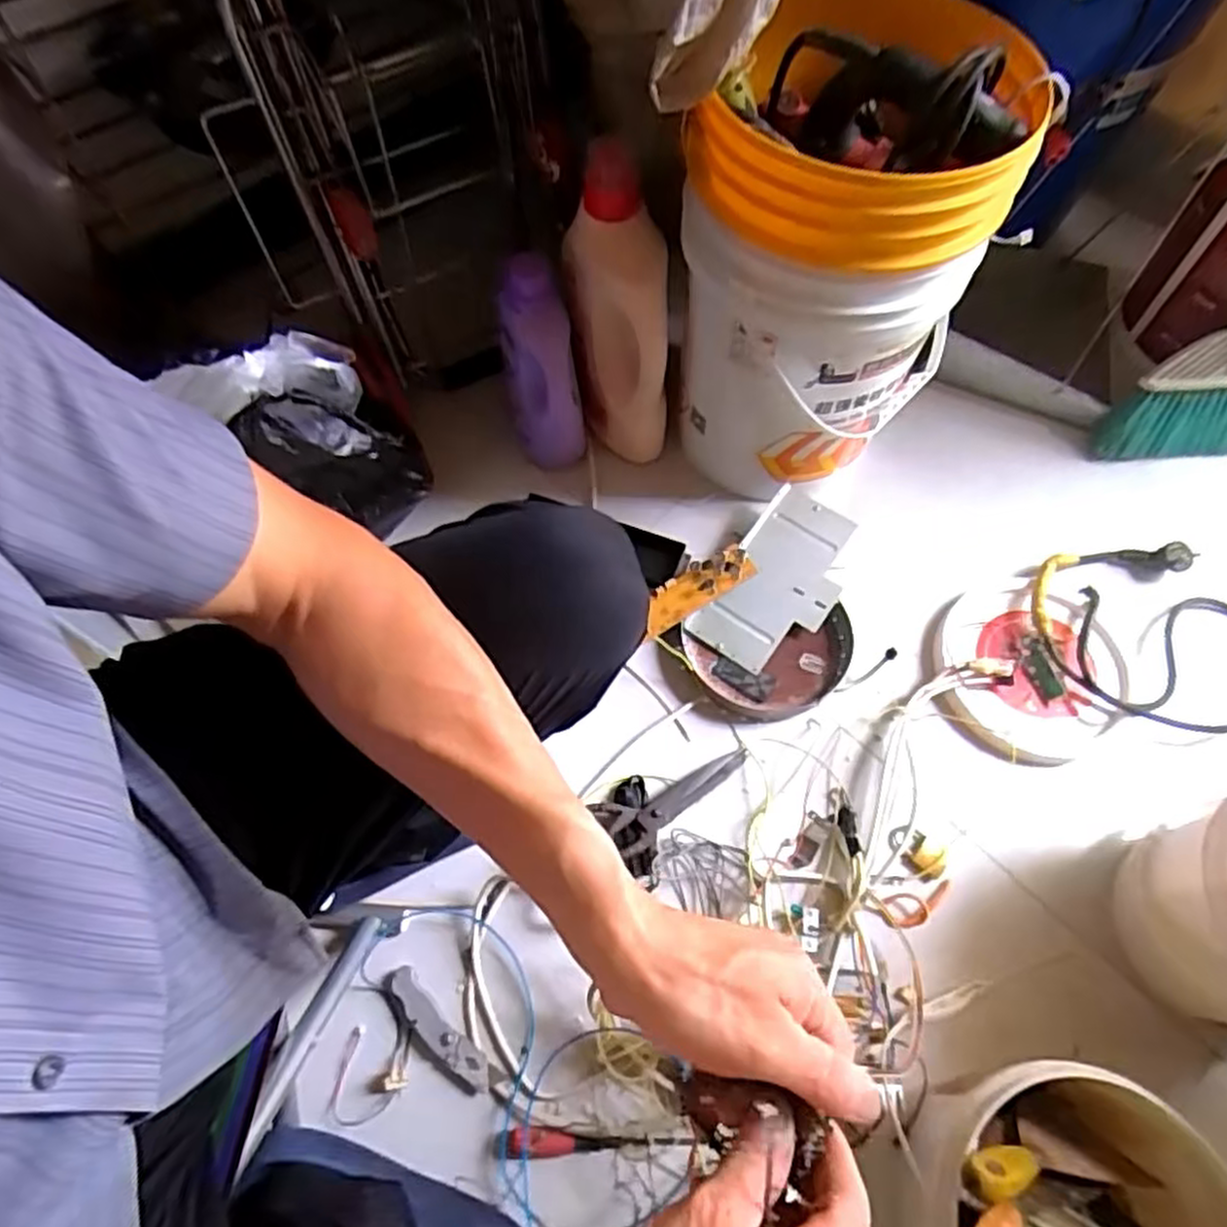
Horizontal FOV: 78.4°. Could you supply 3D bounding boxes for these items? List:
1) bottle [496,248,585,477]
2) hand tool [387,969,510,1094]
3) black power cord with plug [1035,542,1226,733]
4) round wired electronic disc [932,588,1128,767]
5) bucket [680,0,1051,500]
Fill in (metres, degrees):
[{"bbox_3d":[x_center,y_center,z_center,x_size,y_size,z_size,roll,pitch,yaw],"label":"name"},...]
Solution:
[{"bbox_3d":[-0.088,-0.288,0.915,0.081,0.256,0.086,-12,44,-6],"label":"bottle"},{"bbox_3d":[-0.165,0.401,0.718,0.138,0.015,0.034,39,70,17],"label":"hand tool"},{"bbox_3d":[0.656,0.026,0.893,0.307,0.041,0.245,36,69,16],"label":"black power cord with plug"},{"bbox_3d":[0.486,0.064,0.880,0.205,0.028,0.234,34,69,15],"label":"round wired electronic disc"},{"bbox_3d":[0.234,-0.377,0.848,0.294,0.454,0.305,0,64,0],"label":"bucket"}]

